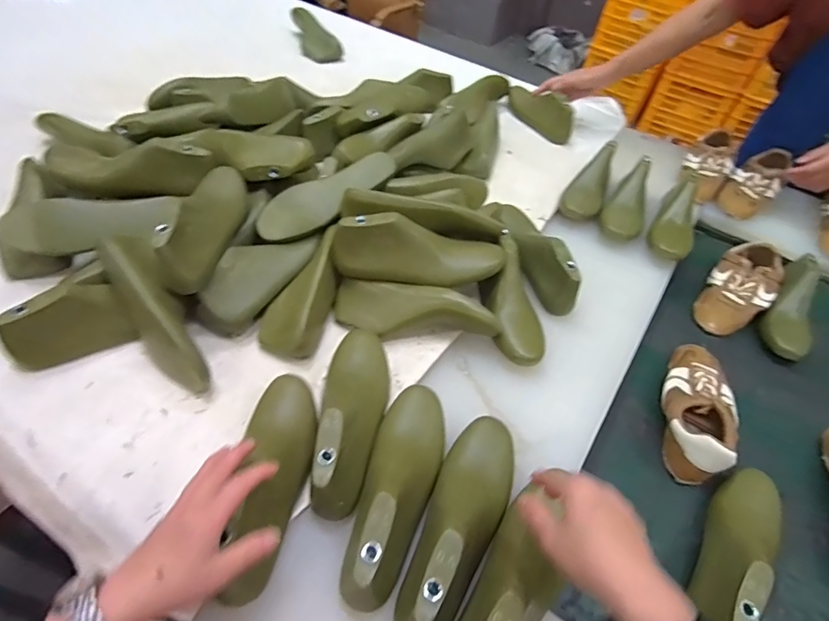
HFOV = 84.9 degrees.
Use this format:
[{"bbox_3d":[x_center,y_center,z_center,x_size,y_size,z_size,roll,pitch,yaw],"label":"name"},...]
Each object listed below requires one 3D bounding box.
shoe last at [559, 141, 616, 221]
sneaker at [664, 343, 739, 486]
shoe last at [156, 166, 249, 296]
[{"bbox_3d":[0.351,-0.251,0.900,0.081,0.073,0.206,24,52,15],"label":"shoe last"},{"bbox_3d":[0.407,0.132,0.645,0.101,0.066,0.231,24,52,15],"label":"sneaker"},{"bbox_3d":[-0.284,-0.127,0.628,0.068,0.062,0.238,1,50,-4],"label":"shoe last"}]

